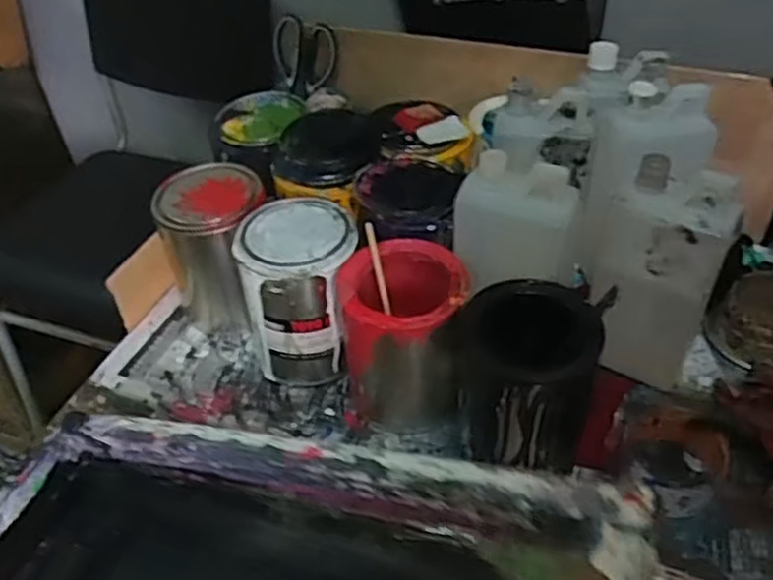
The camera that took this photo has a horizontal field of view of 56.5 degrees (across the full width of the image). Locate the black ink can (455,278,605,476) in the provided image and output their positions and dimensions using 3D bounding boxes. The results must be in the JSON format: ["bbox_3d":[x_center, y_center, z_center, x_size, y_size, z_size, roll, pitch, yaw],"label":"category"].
[{"bbox_3d":[0.116,0.082,0.614,0.111,0.139,0.113,3,43,7],"label":"black ink can"}]

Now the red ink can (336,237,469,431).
[{"bbox_3d":[0.014,0.045,0.657,0.109,0.146,0.106,-2,43,1],"label":"red ink can"}]

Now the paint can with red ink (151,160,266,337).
[{"bbox_3d":[-0.173,-0.040,0.751,0.103,0.155,0.096,-2,43,1],"label":"paint can with red ink"}]

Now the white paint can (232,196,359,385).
[{"bbox_3d":[-0.080,0.003,0.700,0.104,0.152,0.110,-2,43,1],"label":"white paint can"}]

